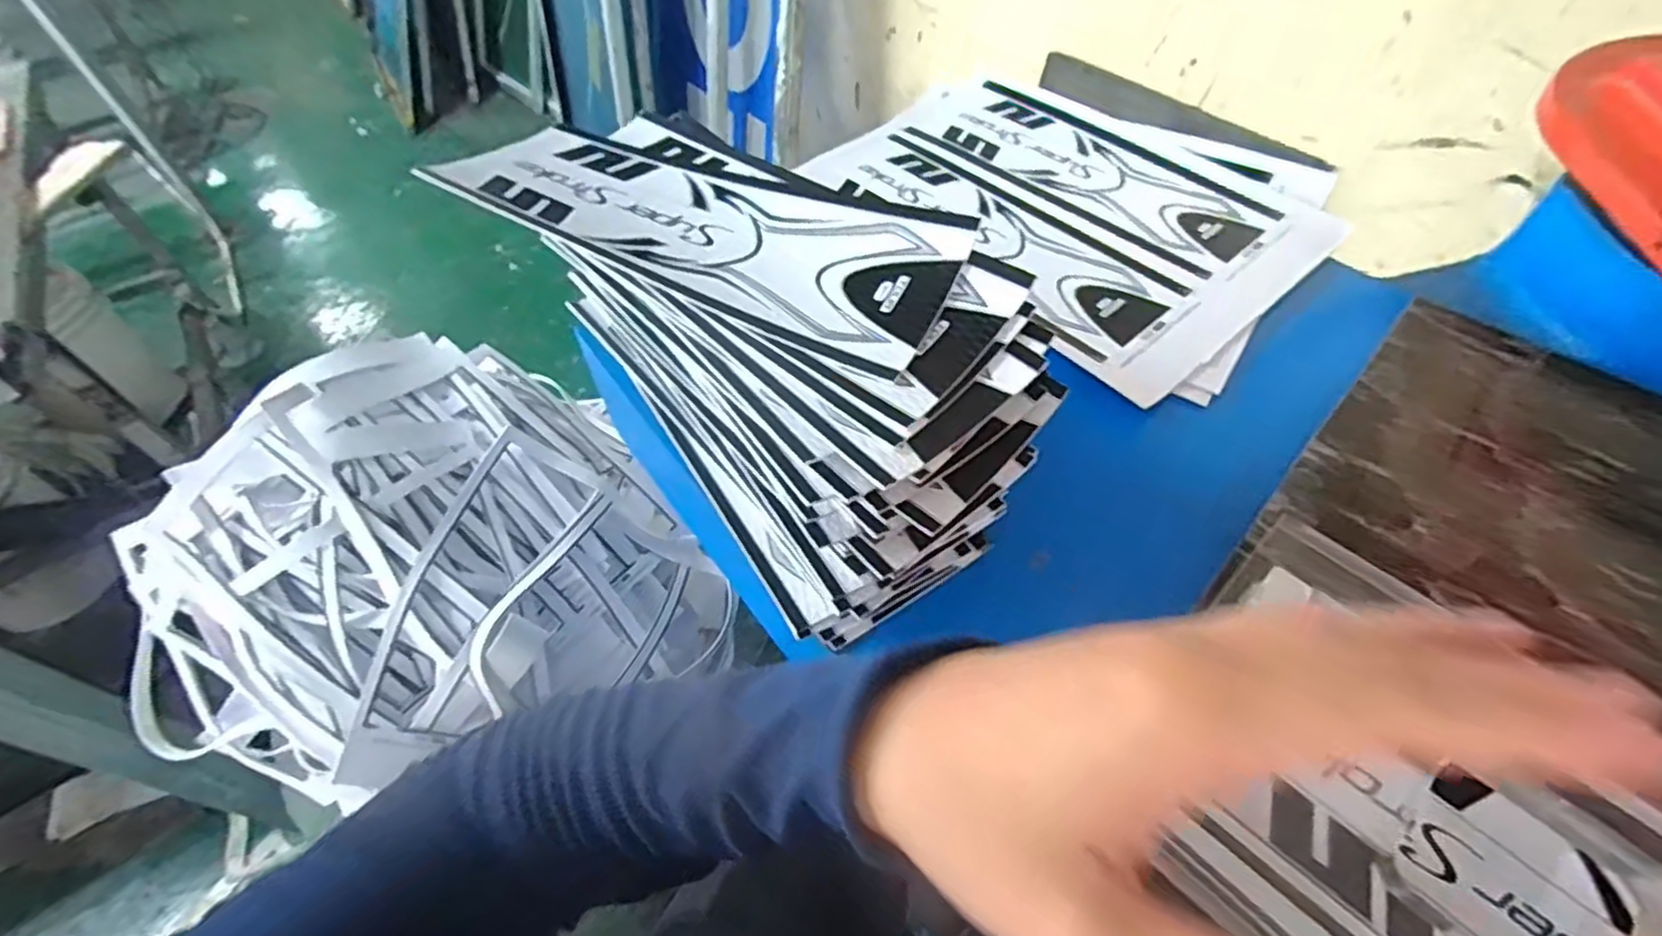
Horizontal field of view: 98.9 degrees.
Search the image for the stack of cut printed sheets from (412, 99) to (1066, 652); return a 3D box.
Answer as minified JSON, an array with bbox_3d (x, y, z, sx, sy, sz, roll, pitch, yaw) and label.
[{"bbox_3d":[-0.043,-0.071,0.365,0.142,0.104,0.303,-37,59,-23],"label":"stack of cut printed sheets"}]

